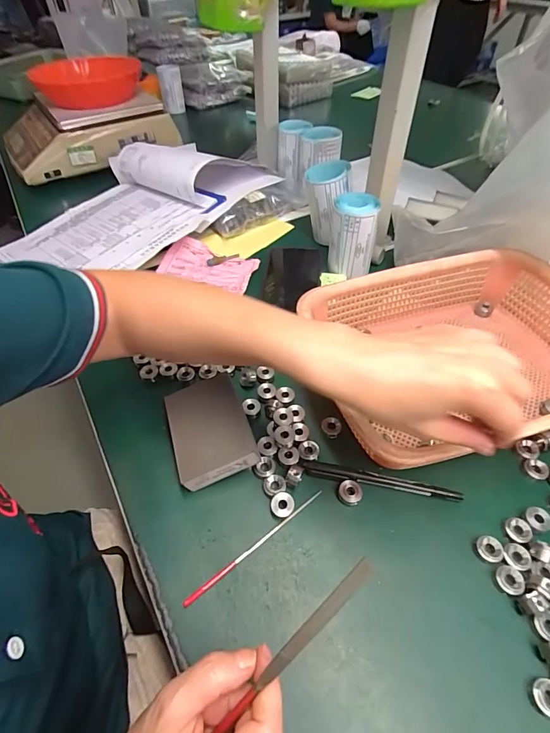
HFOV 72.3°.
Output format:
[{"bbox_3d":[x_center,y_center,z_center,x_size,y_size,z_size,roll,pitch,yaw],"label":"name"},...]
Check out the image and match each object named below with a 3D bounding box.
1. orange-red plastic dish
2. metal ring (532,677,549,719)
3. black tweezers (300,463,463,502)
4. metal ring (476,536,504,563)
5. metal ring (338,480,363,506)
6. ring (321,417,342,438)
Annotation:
[{"bbox_3d":[-0.359,-0.558,0.734,0.195,0.057,0.168,-17,50,-13],"label":"orange-red plastic dish"},{"bbox_3d":[0.176,0.212,0.240,0.016,0.011,0.020,5,49,7],"label":"metal ring"},{"bbox_3d":[0.094,0.103,0.338,0.137,0.010,0.012,7,49,8],"label":"black tweezers"},{"bbox_3d":[0.170,0.145,0.298,0.015,0.009,0.019,-5,49,-3],"label":"metal ring"},{"bbox_3d":[0.066,0.110,0.329,0.020,0.007,0.019,8,49,9],"label":"metal ring"},{"bbox_3d":[0.056,0.060,0.374,0.019,0.010,0.017,9,50,10],"label":"ring"}]

